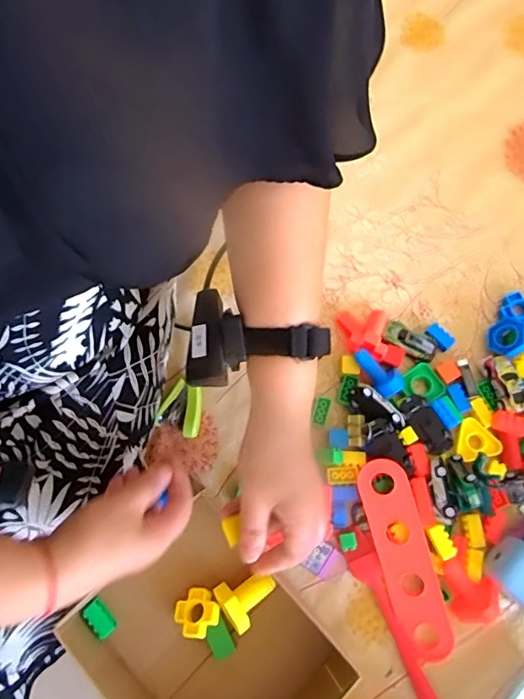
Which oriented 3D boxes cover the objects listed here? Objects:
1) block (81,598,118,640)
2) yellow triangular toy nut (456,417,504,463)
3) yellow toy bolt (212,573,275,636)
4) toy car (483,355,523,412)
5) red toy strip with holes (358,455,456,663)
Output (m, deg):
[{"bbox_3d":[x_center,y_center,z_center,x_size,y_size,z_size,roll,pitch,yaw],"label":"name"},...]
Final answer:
[{"bbox_3d":[-0.154,0.255,0.455,0.033,0.007,0.020,51,40,2],"label":"block"},{"bbox_3d":[0.228,0.102,0.517,0.043,0.012,0.047,-35,78,-9],"label":"yellow triangular toy nut"},{"bbox_3d":[-0.014,0.237,0.465,0.050,0.038,0.048,-41,79,-10],"label":"yellow toy bolt"},{"bbox_3d":[0.265,0.034,0.522,0.028,0.021,0.066,-12,61,-3],"label":"toy car"},{"bbox_3d":[0.144,0.210,0.485,0.053,0.007,0.195,-18,84,13],"label":"red toy strip with holes"}]

